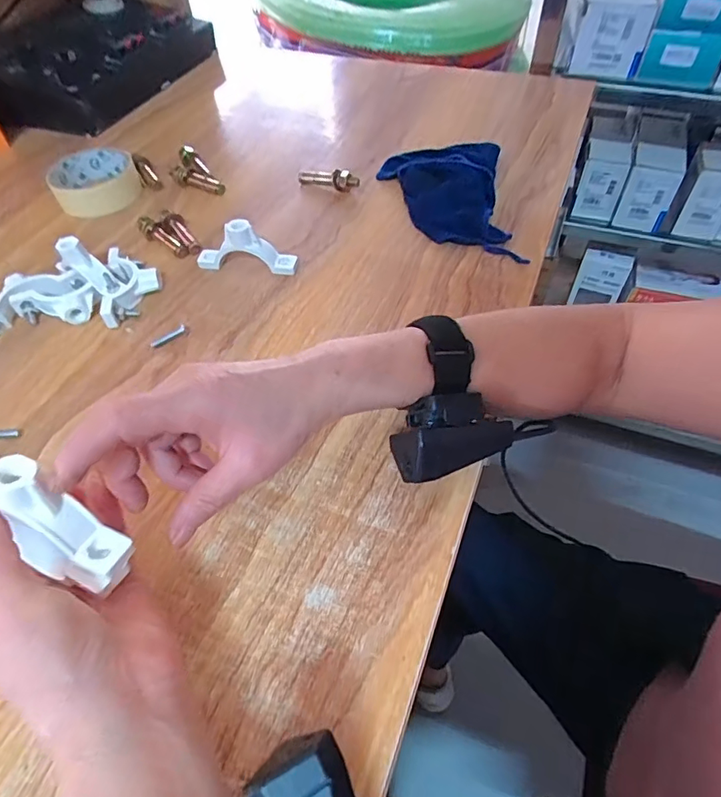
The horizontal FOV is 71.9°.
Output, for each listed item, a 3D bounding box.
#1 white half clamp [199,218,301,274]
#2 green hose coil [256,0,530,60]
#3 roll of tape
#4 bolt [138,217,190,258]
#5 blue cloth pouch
[{"bbox_3d":[-0.102,-0.131,0.429,0.087,0.044,0.020,3,52,5],"label":"white half clamp"},{"bbox_3d":[0.076,-0.756,0.953,0.452,0.103,0.454,7,53,9],"label":"green hose coil"},{"bbox_3d":[-0.281,-0.231,0.528,0.084,0.031,0.084,-21,54,-13],"label":"roll of tape"},{"bbox_3d":[-0.185,-0.151,0.466,0.069,0.014,0.016,35,61,26],"label":"bolt"},{"bbox_3d":[0.083,-0.195,0.478,0.116,0.031,0.167,-1,52,3],"label":"blue cloth pouch"}]

